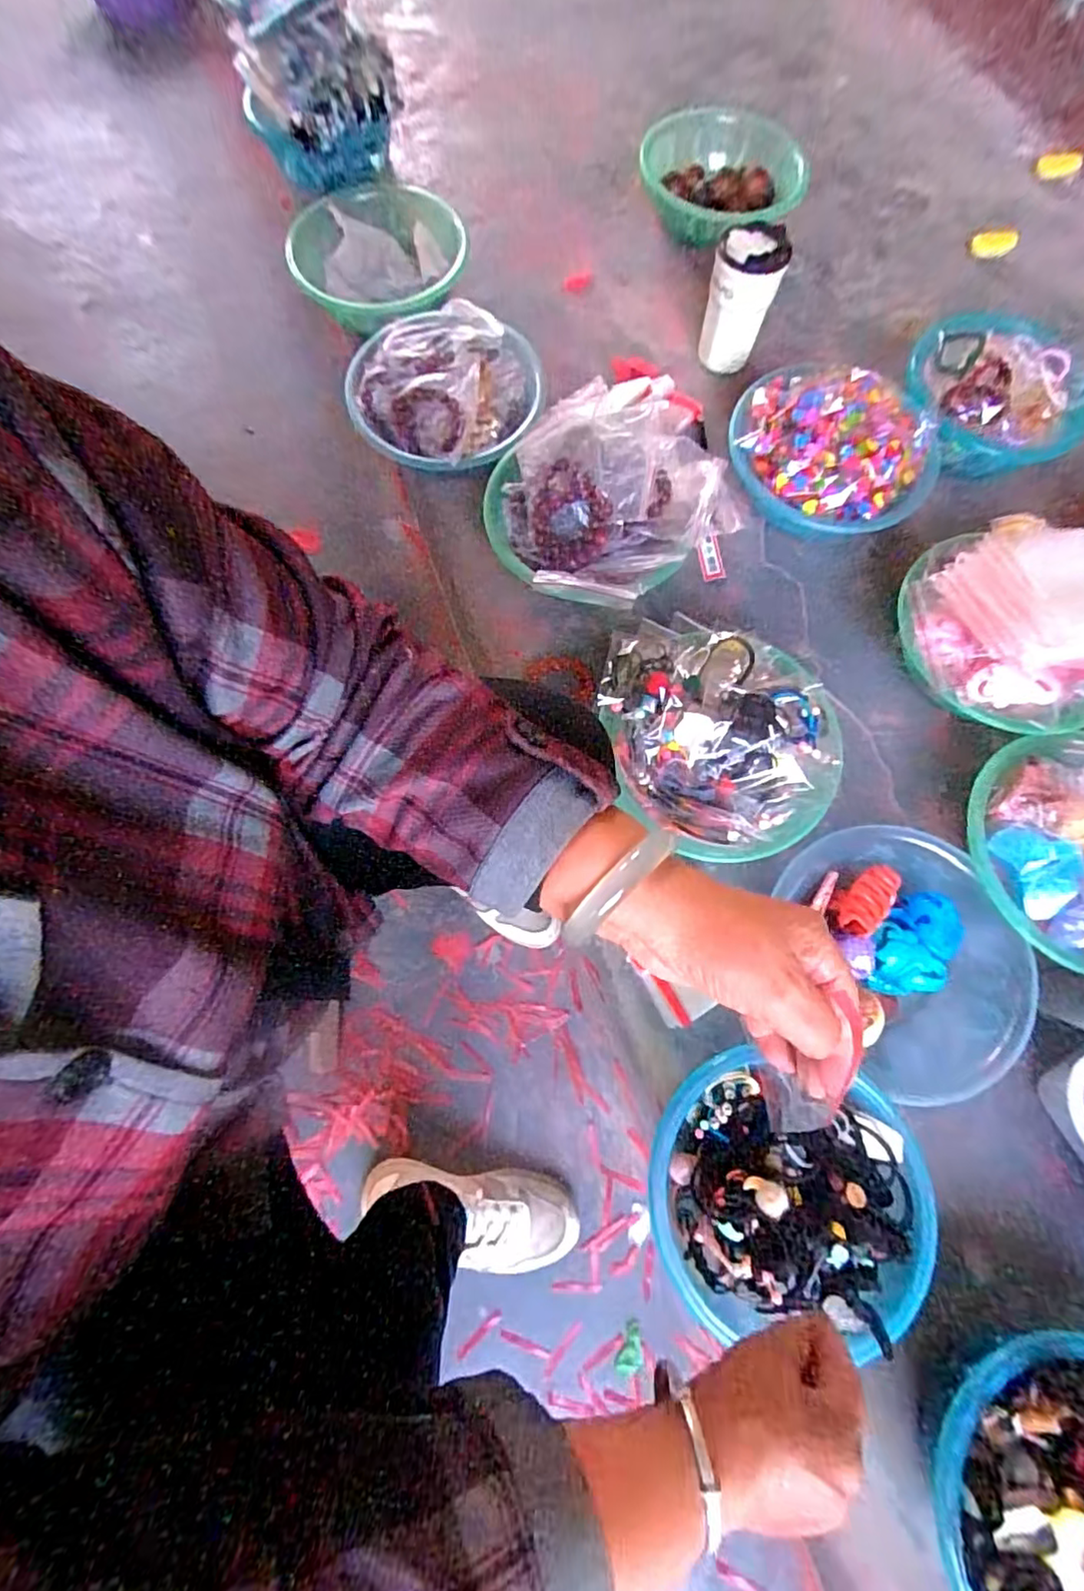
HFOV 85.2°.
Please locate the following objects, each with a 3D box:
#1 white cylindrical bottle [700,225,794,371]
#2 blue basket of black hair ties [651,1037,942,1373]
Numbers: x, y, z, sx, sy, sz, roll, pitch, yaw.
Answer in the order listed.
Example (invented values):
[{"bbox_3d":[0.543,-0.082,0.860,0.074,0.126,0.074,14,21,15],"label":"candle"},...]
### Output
[{"bbox_3d":[0.246,-0.616,0.737,0.079,0.130,0.077,0,73,-1],"label":"white cylindrical bottle"},{"bbox_3d":[0.202,0.327,0.493,0.216,0.068,0.202,0,73,-1],"label":"blue basket of black hair ties"}]

